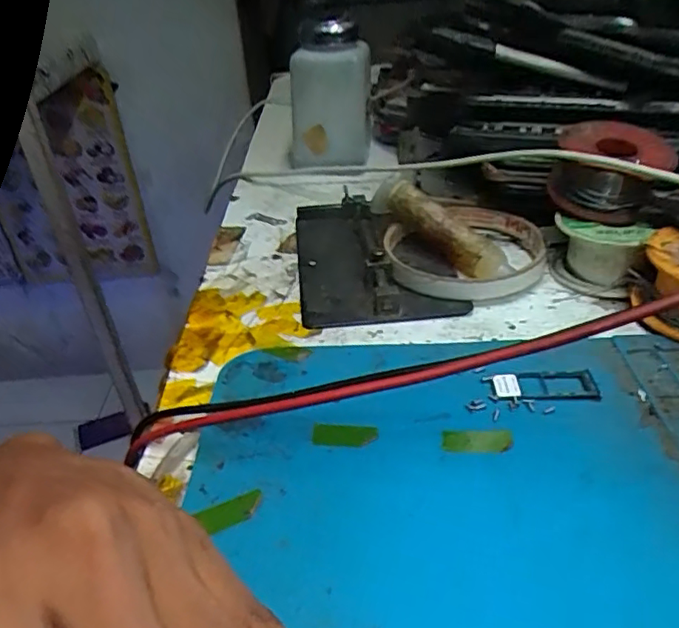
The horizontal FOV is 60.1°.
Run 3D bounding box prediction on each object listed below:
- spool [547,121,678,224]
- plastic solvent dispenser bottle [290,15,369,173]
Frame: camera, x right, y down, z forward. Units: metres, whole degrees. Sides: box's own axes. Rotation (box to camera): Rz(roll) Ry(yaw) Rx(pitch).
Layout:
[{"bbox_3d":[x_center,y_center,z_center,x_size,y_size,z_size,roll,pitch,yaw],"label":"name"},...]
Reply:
[{"bbox_3d":[0.132,-0.070,0.288,0.052,0.040,0.052,-3,34,2],"label":"spool"},{"bbox_3d":[-0.009,-0.161,0.431,0.058,0.100,0.058,-1,34,5],"label":"plastic solvent dispenser bottle"}]

